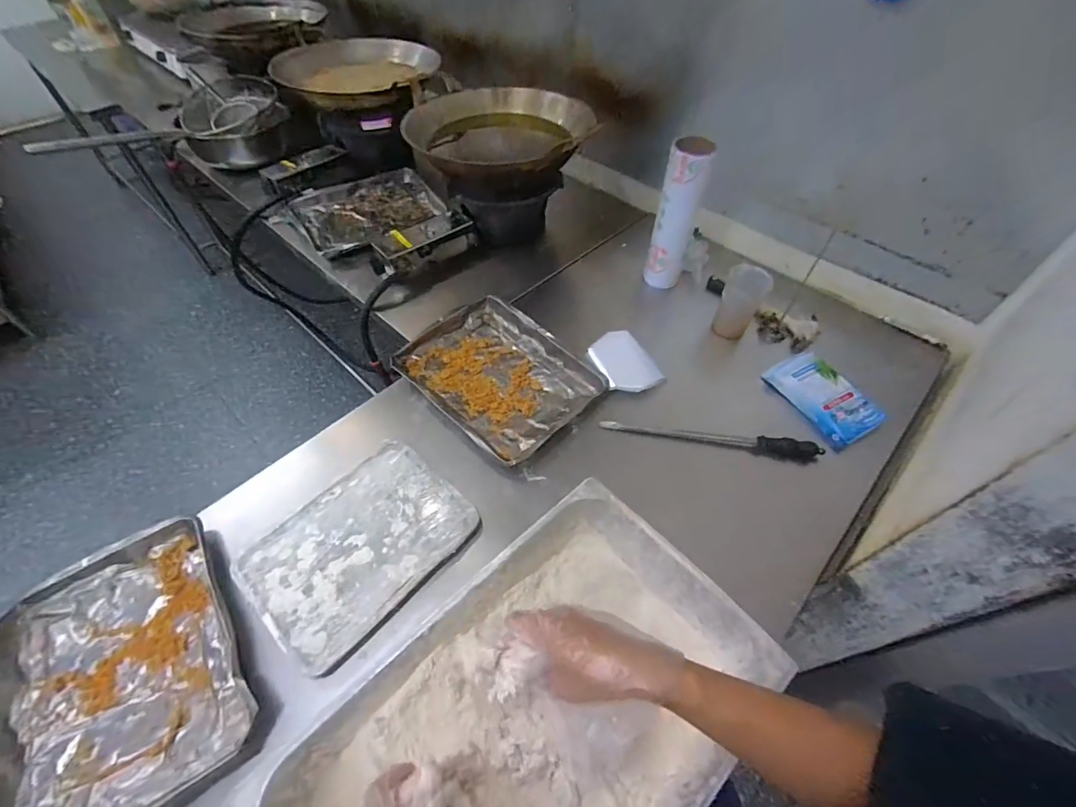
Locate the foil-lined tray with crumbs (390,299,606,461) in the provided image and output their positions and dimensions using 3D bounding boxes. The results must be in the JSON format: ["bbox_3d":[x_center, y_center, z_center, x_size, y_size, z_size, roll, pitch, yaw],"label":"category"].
[{"bbox_3d":[-0.085,-0.065,0.942,0.286,0.038,0.378,-38,62,-26],"label":"foil-lined tray with crumbs"}]

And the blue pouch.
[{"bbox_3d":[0.553,-0.016,0.897,0.121,0.040,0.198,-29,66,-5],"label":"blue pouch"}]

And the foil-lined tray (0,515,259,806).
[{"bbox_3d":[-0.566,0.361,0.619,0.278,0.045,0.372,-31,59,-22],"label":"foil-lined tray"}]

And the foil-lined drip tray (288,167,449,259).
[{"bbox_3d":[-0.494,-0.562,1.339,0.382,0.036,0.334,-31,59,-22],"label":"foil-lined drip tray"}]

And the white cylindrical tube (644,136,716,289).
[{"bbox_3d":[0.306,-0.408,1.026,0.092,0.293,0.092,14,54,10],"label":"white cylindrical tube"}]

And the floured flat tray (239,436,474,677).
[{"bbox_3d":[-0.277,0.218,0.727,0.233,0.015,0.308,36,60,24],"label":"floured flat tray"}]

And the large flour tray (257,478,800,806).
[{"bbox_3d":[-0.011,0.372,0.531,0.512,0.140,0.310,-35,61,-24],"label":"large flour tray"}]

